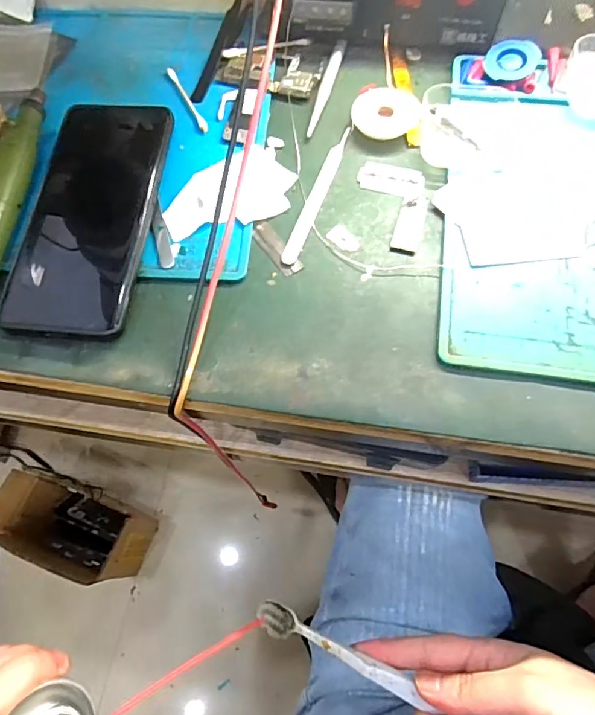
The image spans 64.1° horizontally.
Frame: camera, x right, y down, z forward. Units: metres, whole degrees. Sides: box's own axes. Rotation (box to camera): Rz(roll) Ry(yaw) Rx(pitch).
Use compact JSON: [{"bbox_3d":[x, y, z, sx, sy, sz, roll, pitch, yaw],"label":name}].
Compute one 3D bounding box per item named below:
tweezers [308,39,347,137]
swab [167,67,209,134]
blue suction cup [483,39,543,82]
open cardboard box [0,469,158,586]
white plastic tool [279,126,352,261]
[{"bbox_3d":[0.022,-0.200,0.350,0.009,0.005,0.098,14,69,8],"label":"tweezers"},{"bbox_3d":[-0.081,-0.190,0.349,0.007,0.004,0.075,-25,71,-9],"label":"swab"},{"bbox_3d":[0.152,-0.211,0.336,0.035,0.004,0.031,-15,77,12],"label":"blue suction cup"},{"bbox_3d":[-0.413,0.318,0.886,0.242,0.198,0.115,18,69,10],"label":"open cardboard box"},{"bbox_3d":[0.014,-0.109,0.312,0.012,0.004,0.114,17,69,10],"label":"white plastic tool"}]

